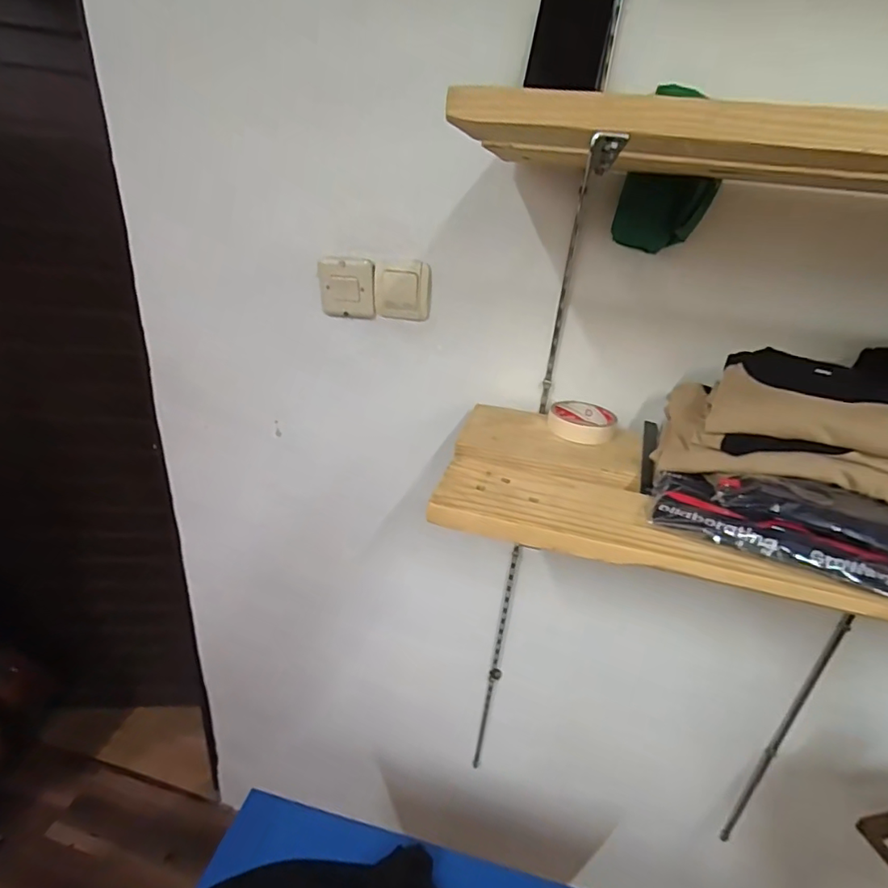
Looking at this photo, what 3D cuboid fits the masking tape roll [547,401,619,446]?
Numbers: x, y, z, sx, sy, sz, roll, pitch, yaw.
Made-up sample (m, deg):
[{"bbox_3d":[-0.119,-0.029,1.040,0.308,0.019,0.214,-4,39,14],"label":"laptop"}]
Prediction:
[{"bbox_3d":[0.181,-0.030,0.665,0.083,0.022,0.094,12,26,14],"label":"masking tape roll"}]

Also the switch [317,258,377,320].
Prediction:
[{"bbox_3d":[-0.137,-0.219,0.717,0.081,0.079,0.012,6,25,1],"label":"switch"}]

